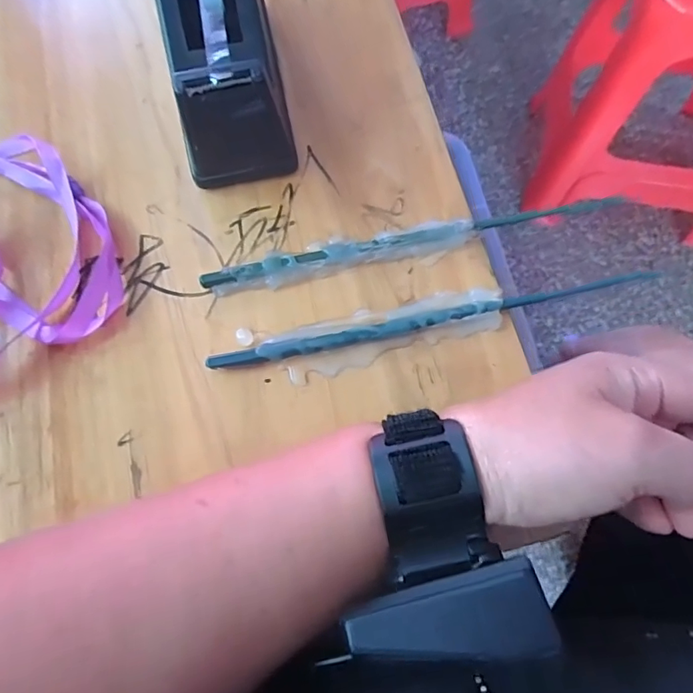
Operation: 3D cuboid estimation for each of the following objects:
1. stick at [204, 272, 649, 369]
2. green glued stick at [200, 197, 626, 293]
[{"bbox_3d":[0.044,-0.018,0.266,0.227,0.009,0.016,-13,71,-3],"label":"stick"},{"bbox_3d":[0.037,-0.059,0.280,0.228,0.010,0.014,-14,71,-3],"label":"green glued stick"}]

